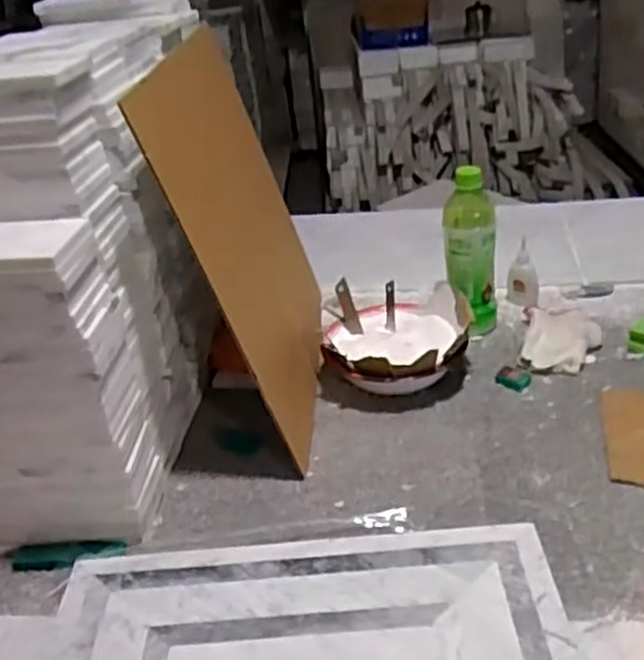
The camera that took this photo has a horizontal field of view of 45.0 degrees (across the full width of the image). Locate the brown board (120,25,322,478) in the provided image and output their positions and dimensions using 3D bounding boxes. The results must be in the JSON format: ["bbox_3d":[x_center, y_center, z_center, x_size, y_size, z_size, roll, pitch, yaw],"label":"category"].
[{"bbox_3d":[-0.076,-0.110,0.857,0.008,0.387,0.391,-16,27,12],"label":"brown board"}]

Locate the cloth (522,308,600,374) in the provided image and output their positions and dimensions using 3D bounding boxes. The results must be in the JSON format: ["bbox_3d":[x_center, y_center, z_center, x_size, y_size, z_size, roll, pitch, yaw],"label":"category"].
[{"bbox_3d":[0.289,0.009,0.937,0.085,0.026,0.129,1,30,17],"label":"cloth"}]

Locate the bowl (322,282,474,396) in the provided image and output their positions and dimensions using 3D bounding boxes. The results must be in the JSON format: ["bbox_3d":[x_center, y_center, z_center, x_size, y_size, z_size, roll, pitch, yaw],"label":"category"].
[{"bbox_3d":[0.089,0.015,0.902,0.159,0.083,0.167,-7,29,4],"label":"bowl"}]

